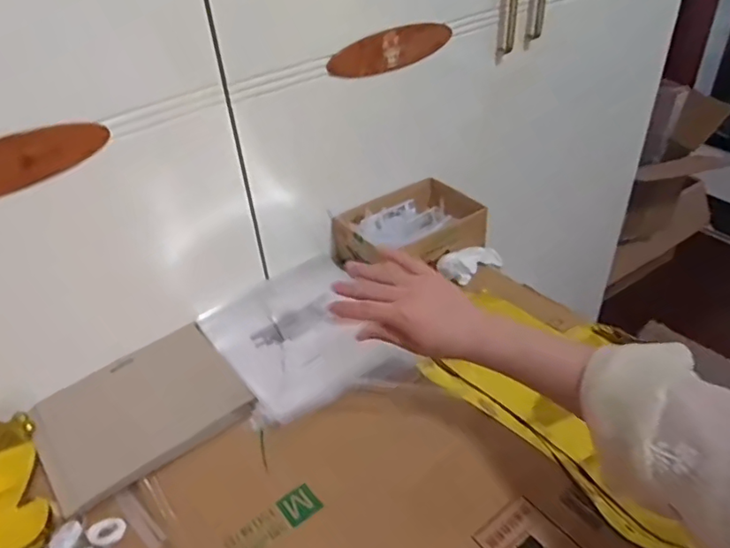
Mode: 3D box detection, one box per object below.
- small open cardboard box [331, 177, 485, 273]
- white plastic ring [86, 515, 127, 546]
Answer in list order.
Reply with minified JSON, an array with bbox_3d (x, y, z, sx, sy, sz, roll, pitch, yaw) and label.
[{"bbox_3d":[0.061,-0.059,0.792,0.185,0.066,0.149,-30,45,-28],"label":"small open cardboard box"},{"bbox_3d":[-0.231,0.229,0.498,0.031,0.004,0.026,-19,41,-17],"label":"white plastic ring"}]

